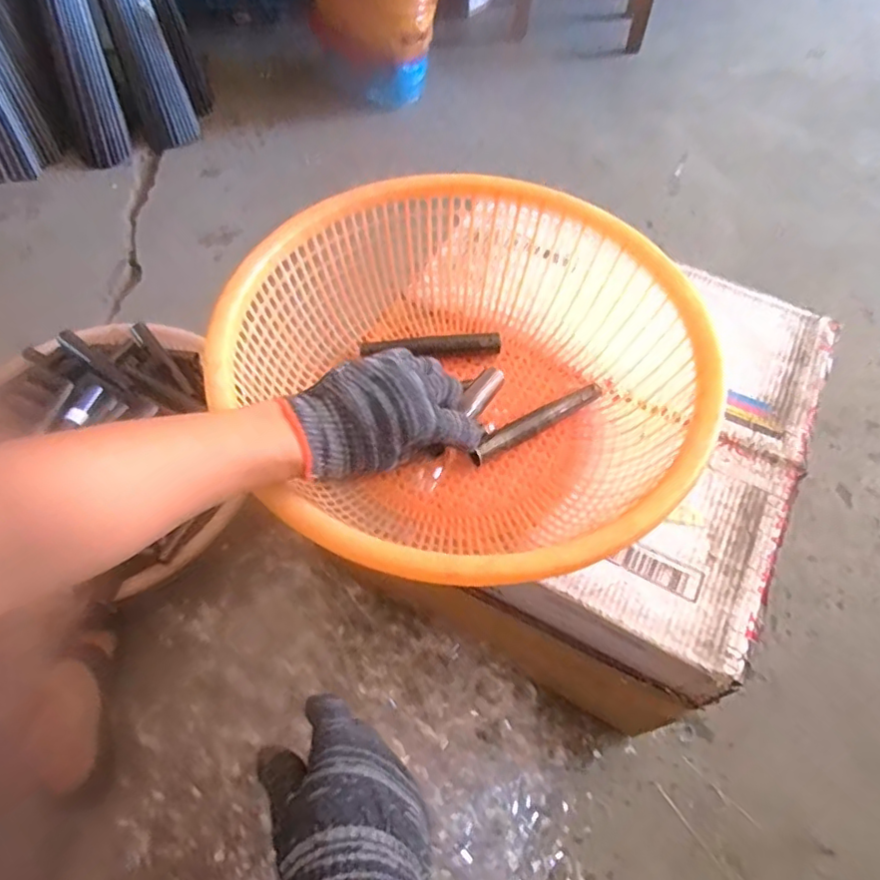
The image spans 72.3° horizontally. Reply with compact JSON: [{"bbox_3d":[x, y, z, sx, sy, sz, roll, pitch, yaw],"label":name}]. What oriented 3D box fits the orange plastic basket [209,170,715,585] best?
[{"bbox_3d":[0.023,-0.055,0.543,0.377,0.142,0.397,0,60,0],"label":"orange plastic basket"}]

